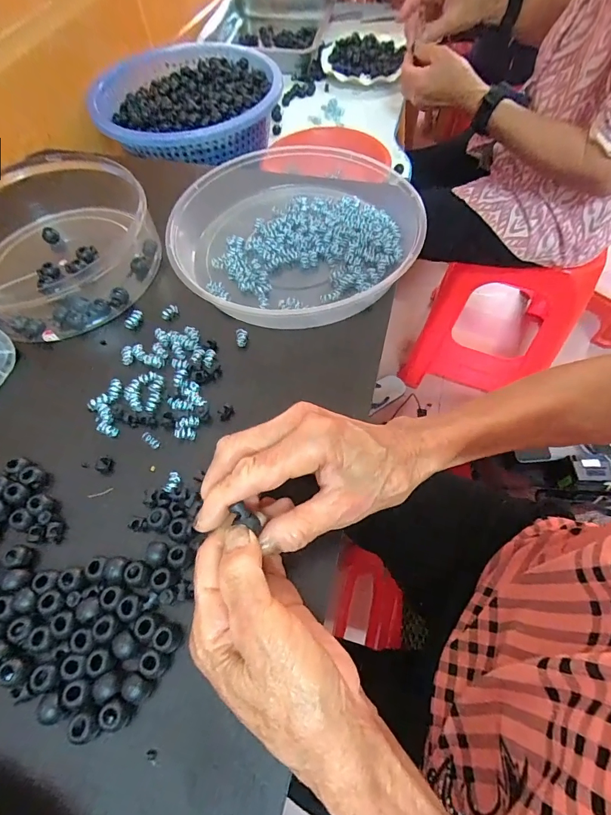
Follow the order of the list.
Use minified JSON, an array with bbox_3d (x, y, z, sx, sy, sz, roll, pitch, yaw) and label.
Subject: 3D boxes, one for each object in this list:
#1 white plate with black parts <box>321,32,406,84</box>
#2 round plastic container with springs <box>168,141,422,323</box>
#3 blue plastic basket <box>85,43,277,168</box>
[{"bbox_3d":[0.112,-0.694,0.781,0.158,0.028,0.174,10,62,8],"label":"white plate with black parts"},{"bbox_3d":[-0.007,-0.172,0.388,0.230,0.050,0.235,-1,61,2],"label":"round plastic container with springs"},{"bbox_3d":[-0.172,-0.460,0.607,0.260,0.077,0.272,5,62,5],"label":"blue plastic basket"}]

